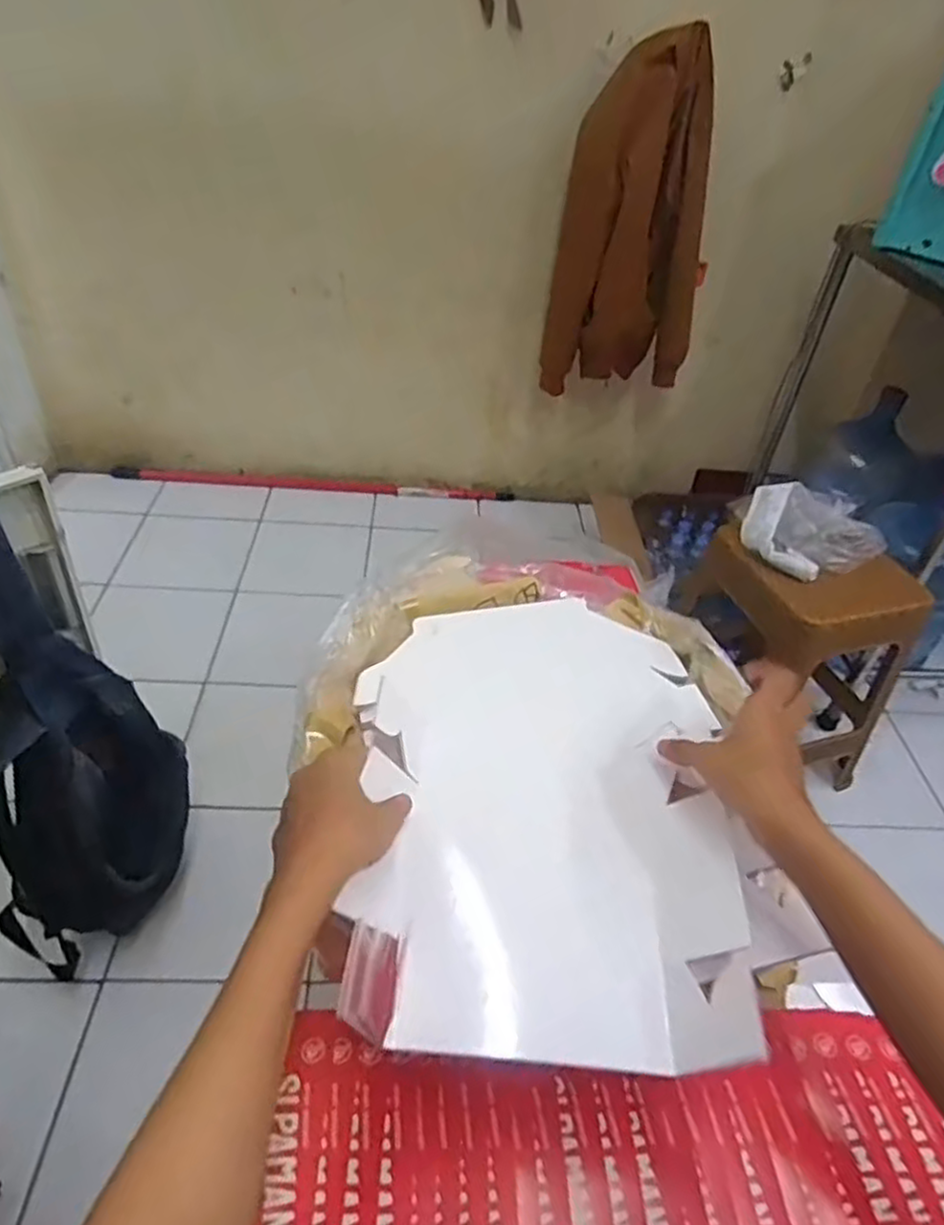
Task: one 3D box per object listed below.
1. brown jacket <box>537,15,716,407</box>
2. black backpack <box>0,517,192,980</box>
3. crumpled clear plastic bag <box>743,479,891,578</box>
[{"bbox_3d":[0.341,-0.797,1.546,0.328,0.629,0.138,-4,42,-12],"label":"brown jacket"},{"bbox_3d":[-0.490,0.164,0.872,0.165,0.623,0.248,10,41,5],"label":"black backpack"},{"bbox_3d":[0.581,-0.128,1.245,0.236,0.045,0.169,2,73,-1],"label":"crumpled clear plastic bag"}]

